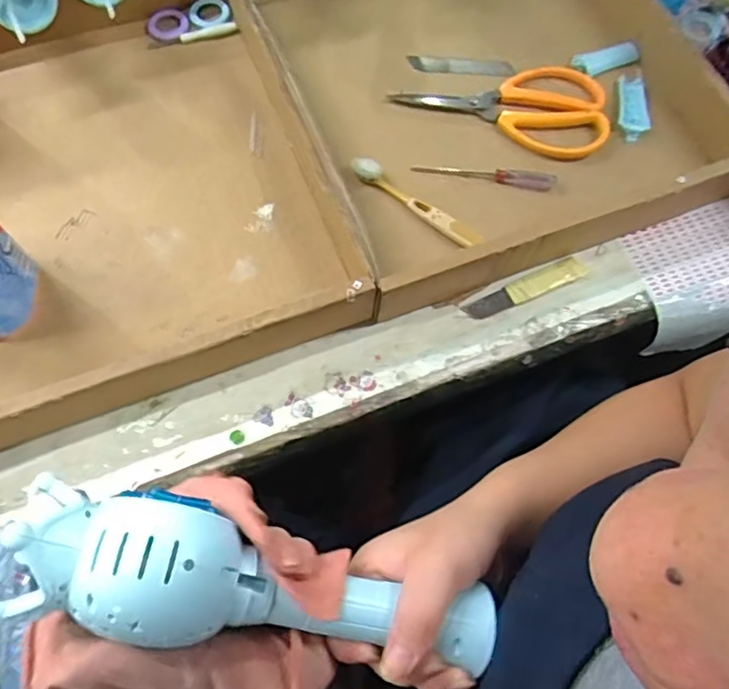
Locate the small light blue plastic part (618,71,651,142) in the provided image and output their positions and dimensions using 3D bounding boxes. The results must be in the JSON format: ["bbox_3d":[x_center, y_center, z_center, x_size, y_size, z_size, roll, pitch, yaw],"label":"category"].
[{"bbox_3d":[0.244,-0.218,0.559,0.025,0.006,0.087,10,62,2],"label":"small light blue plastic part"}]

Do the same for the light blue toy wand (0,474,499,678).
[{"bbox_3d":[-0.040,0.118,0.294,0.242,0.043,0.064,21,74,-18],"label":"light blue toy wand"}]

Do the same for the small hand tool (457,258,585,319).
[{"bbox_3d":[0.131,-0.045,0.499,0.105,0.005,0.019,-23,72,-10],"label":"small hand tool"}]

